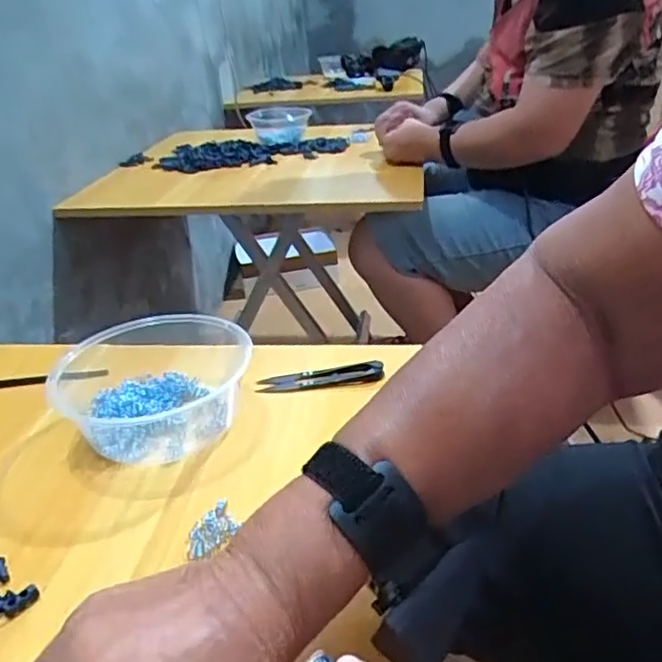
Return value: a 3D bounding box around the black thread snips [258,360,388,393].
[{"bbox_3d":[-0.009,0.038,0.528,0.101,0.014,0.021,-4,29,0],"label":"black thread snips"}]

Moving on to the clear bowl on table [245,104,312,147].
[{"bbox_3d":[-0.107,-0.440,1.359,0.134,0.063,0.151,-6,29,-4],"label":"clear bowl on table"}]

